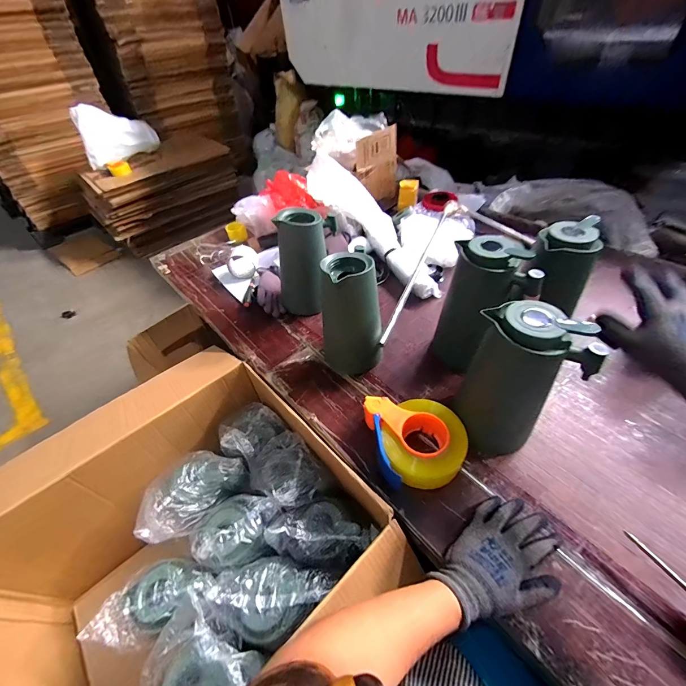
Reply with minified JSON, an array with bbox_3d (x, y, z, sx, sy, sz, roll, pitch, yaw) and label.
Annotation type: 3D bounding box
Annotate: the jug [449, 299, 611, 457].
[{"bbox_3d":[0.267,0.070,0.492,0.136,0.267,0.098,27,54,31],"label":"jug"}]

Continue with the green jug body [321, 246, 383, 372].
[{"bbox_3d":[0.017,-0.050,0.634,0.117,0.229,0.106,-11,47,-3],"label":"green jug body"}]

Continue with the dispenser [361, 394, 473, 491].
[{"bbox_3d":[0.126,0.158,0.548,0.146,0.061,0.156,-14,47,-7],"label":"dispenser"}]

